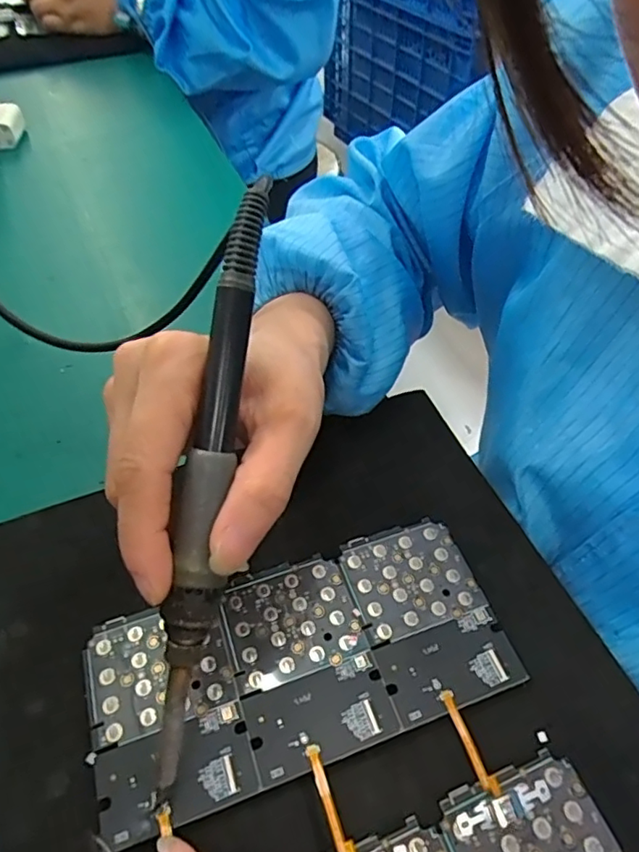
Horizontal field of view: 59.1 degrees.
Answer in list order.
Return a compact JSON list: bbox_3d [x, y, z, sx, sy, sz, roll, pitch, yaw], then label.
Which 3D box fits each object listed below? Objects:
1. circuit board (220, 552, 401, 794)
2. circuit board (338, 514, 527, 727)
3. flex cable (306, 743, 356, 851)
[{"bbox_3d":[-0.007,0.094,0.231,0.055,0.004,0.077,-15,51,-11],"label":"circuit board"},{"bbox_3d":[0.045,0.080,0.244,0.054,0.005,0.078,-16,52,-12],"label":"circuit board"},{"bbox_3d":[0.004,0.132,0.199,0.005,0.005,0.037,-18,52,-13],"label":"flex cable"}]

